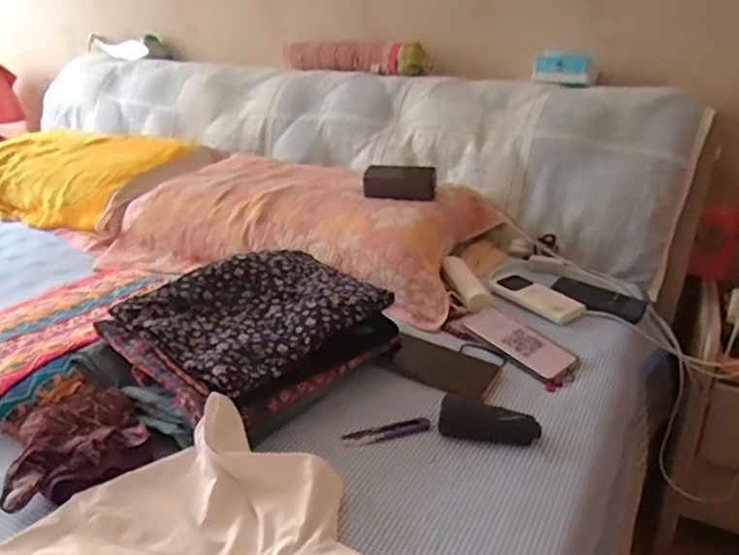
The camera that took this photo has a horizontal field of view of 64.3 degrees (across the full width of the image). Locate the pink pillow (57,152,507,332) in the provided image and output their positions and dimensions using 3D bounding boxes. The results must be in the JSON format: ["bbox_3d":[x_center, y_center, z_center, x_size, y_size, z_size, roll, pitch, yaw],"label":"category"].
[{"bbox_3d":[-0.151,-0.106,1.125,0.718,0.147,0.403,14,24,24],"label":"pink pillow"}]

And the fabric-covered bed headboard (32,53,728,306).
[{"bbox_3d":[-0.137,-0.360,1.442,1.677,0.293,0.411,16,28,31],"label":"fabric-covered bed headboard"}]

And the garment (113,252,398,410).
[{"bbox_3d":[-0.125,0.055,0.720,0.306,0.090,0.200,-20,31,-39],"label":"garment"}]

